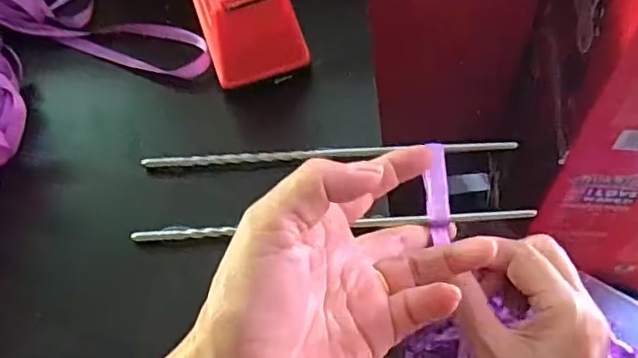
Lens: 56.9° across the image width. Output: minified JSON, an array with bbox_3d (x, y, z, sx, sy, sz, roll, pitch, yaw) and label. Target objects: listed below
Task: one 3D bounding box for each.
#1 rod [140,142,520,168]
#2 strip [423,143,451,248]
[{"bbox_3d":[0.005,-0.014,0.353,0.222,0.008,0.008,-2,59,3],"label":"rod"},{"bbox_3d":[0.067,0.007,0.331,0.013,0.006,0.061,2,65,5],"label":"strip"}]

